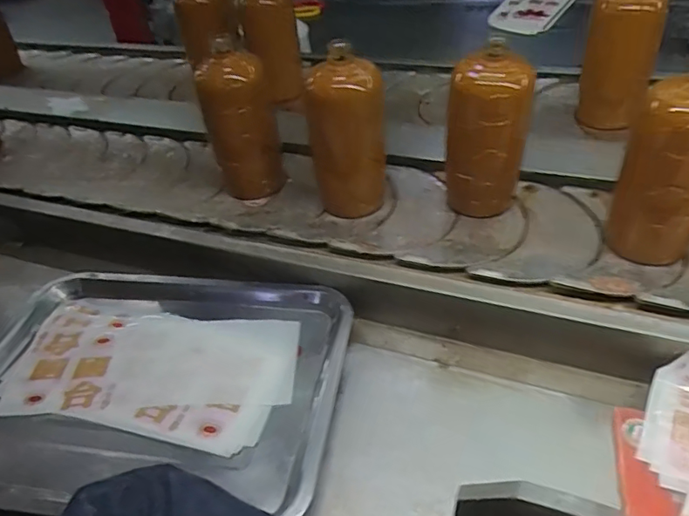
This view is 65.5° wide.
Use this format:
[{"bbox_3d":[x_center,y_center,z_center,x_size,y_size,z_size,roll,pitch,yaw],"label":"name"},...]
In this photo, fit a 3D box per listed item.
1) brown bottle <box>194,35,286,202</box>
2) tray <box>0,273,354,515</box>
[{"bbox_3d":[-0.122,-0.158,0.650,0.080,0.181,0.062,-5,41,3],"label":"brown bottle"},{"bbox_3d":[-0.175,0.105,0.498,0.345,0.032,0.256,0,42,9],"label":"tray"}]

